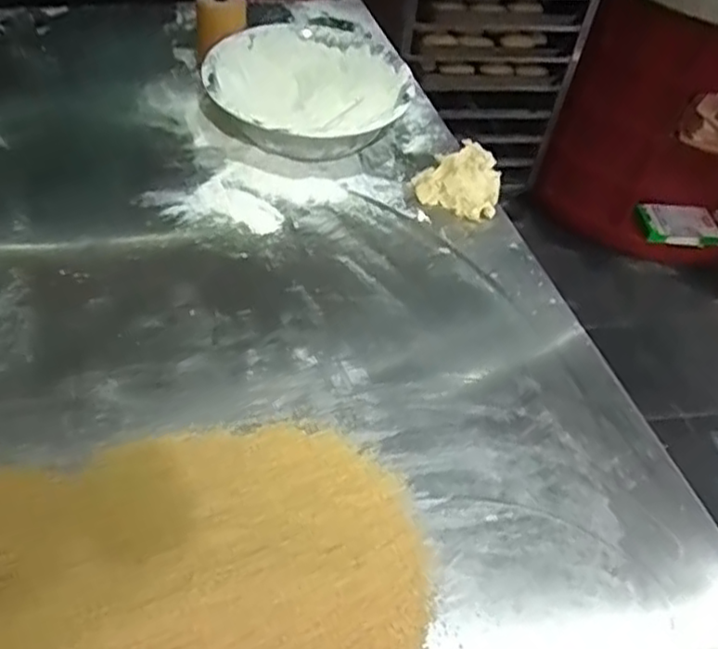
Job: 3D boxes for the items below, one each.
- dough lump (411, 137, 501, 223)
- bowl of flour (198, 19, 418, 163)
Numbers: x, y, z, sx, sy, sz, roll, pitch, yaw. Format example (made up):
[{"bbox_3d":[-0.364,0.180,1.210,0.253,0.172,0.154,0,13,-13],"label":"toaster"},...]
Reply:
[{"bbox_3d":[0.131,-0.198,0.931,0.113,0.052,0.111,3,47,-3],"label":"dough lump"},{"bbox_3d":[-0.077,-0.332,0.996,0.276,0.091,0.279,4,49,-5],"label":"bowl of flour"}]

